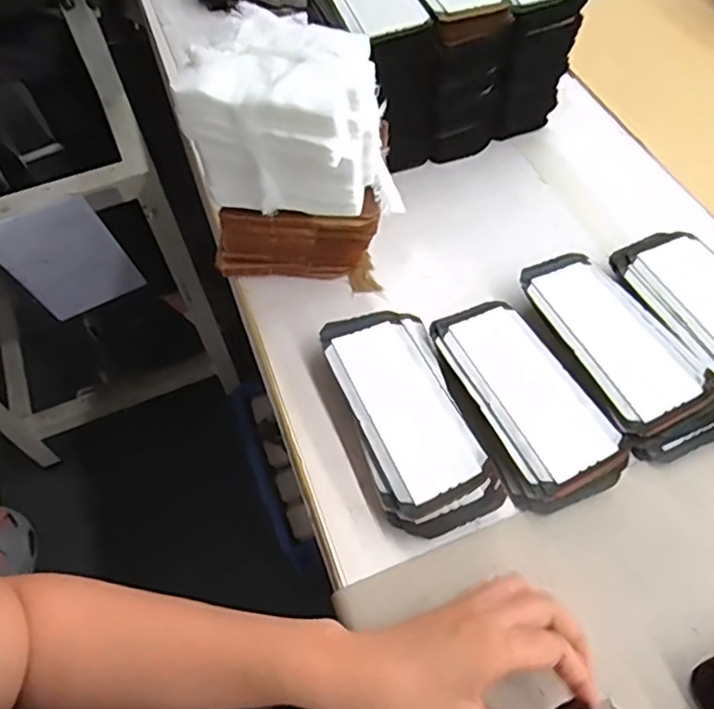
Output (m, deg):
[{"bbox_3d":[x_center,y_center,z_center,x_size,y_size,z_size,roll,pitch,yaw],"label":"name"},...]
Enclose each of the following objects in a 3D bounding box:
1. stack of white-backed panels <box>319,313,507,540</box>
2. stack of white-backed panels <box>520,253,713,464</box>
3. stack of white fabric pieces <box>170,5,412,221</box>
[{"bbox_3d":[0.038,0.046,0.463,0.083,0.030,0.180,-18,59,-8],"label":"stack of white-backed panels"},{"bbox_3d":[0.212,-0.006,0.490,0.082,0.029,0.186,-21,59,-10],"label":"stack of white-backed panels"},{"bbox_3d":[-0.045,-0.179,0.466,0.144,0.111,0.111,6,58,7],"label":"stack of white fabric pieces"}]

